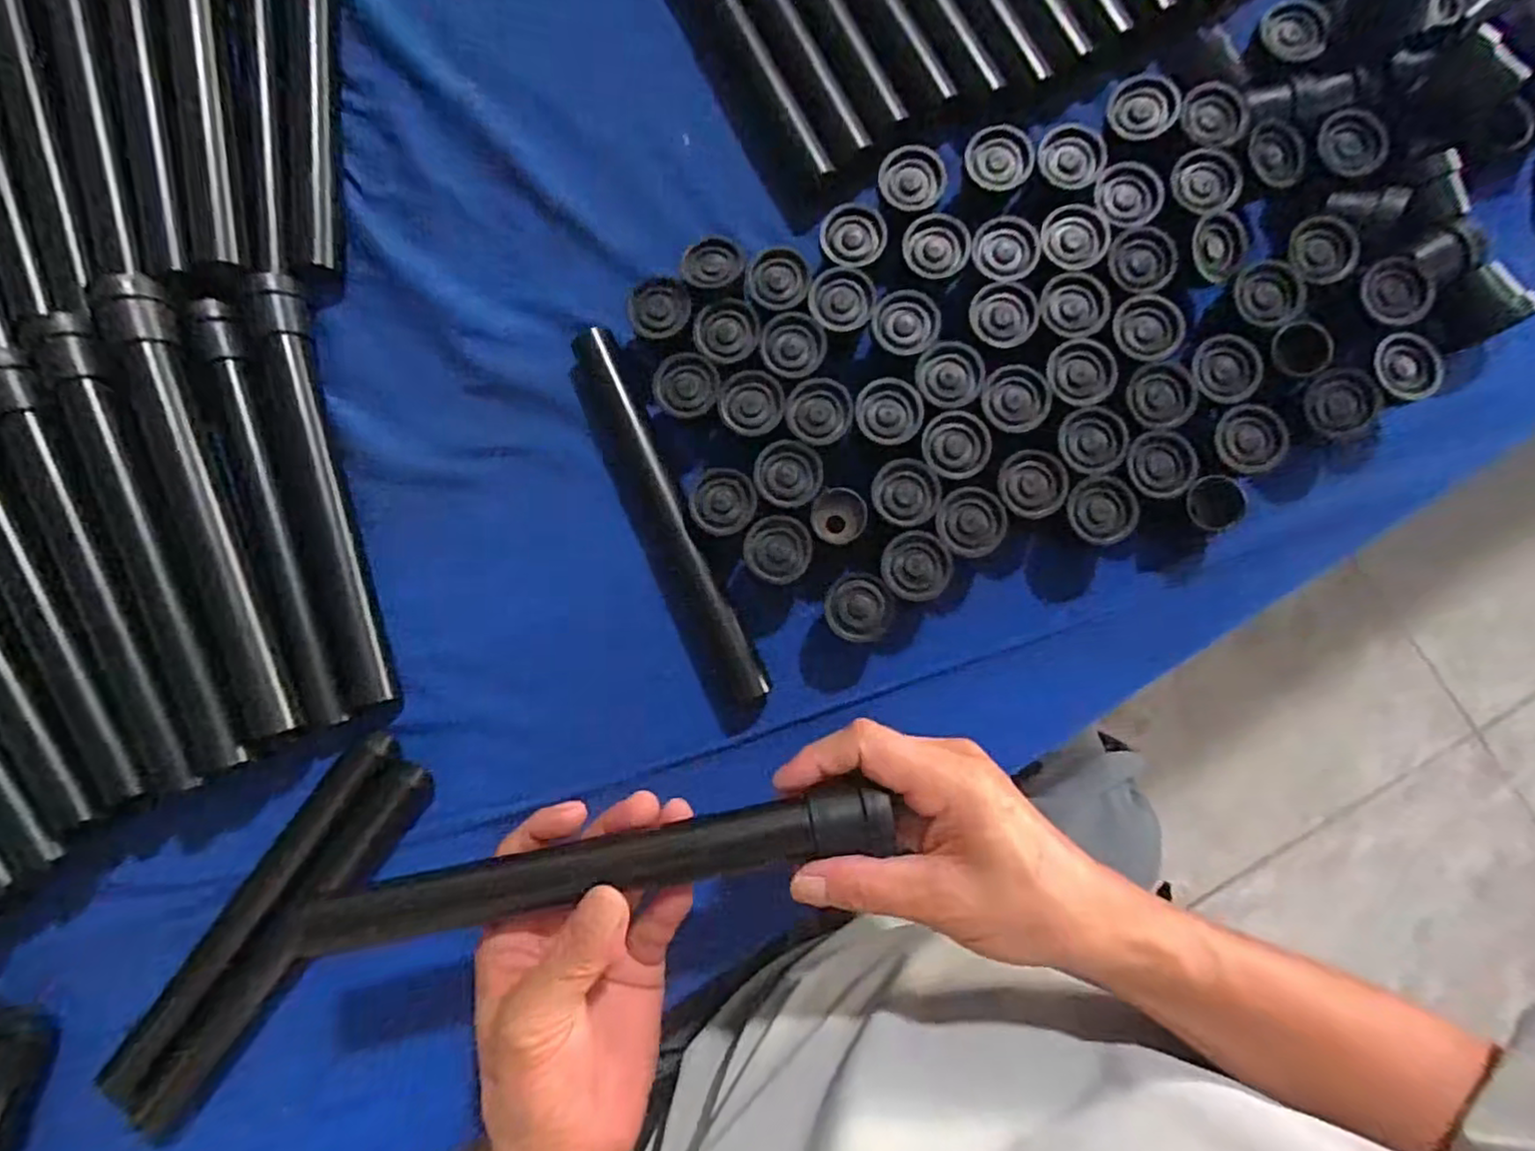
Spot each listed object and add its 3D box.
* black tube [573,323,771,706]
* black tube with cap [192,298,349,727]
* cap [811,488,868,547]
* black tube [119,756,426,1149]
[{"bbox_3d":[-0.057,-0.032,0.375,0.028,0.021,0.220,-24,86,0],"label":"black tube"},{"bbox_3d":[-0.275,-0.034,0.373,0.023,0.024,0.238,-16,86,1],"label":"black tube with cap"},{"bbox_3d":[0.038,-0.031,0.366,0.029,0.035,0.025,-5,86,1],"label":"cap"},{"bbox_3d":[-0.256,0.199,0.360,0.027,0.018,0.222,36,88,4],"label":"black tube"}]

